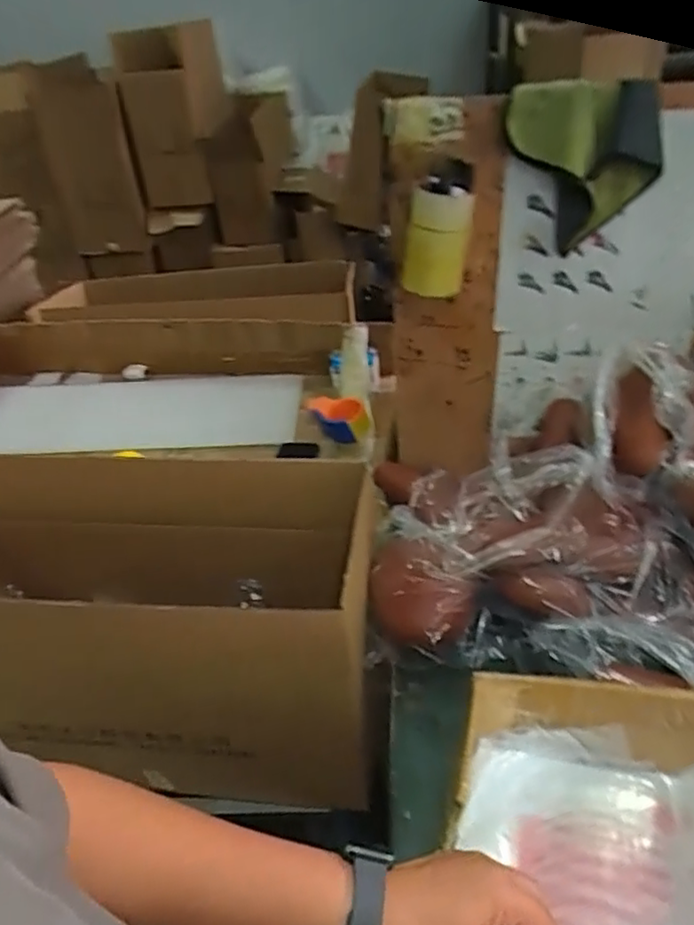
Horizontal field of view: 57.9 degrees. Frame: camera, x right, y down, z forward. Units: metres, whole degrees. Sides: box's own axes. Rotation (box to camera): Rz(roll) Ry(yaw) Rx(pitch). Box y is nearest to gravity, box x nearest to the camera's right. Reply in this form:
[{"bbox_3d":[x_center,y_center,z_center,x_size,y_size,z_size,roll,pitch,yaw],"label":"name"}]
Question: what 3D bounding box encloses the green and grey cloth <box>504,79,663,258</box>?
[{"bbox_3d":[0.304,-0.382,0.820,0.188,0.192,0.070,10,41,16],"label":"green and grey cloth"}]

